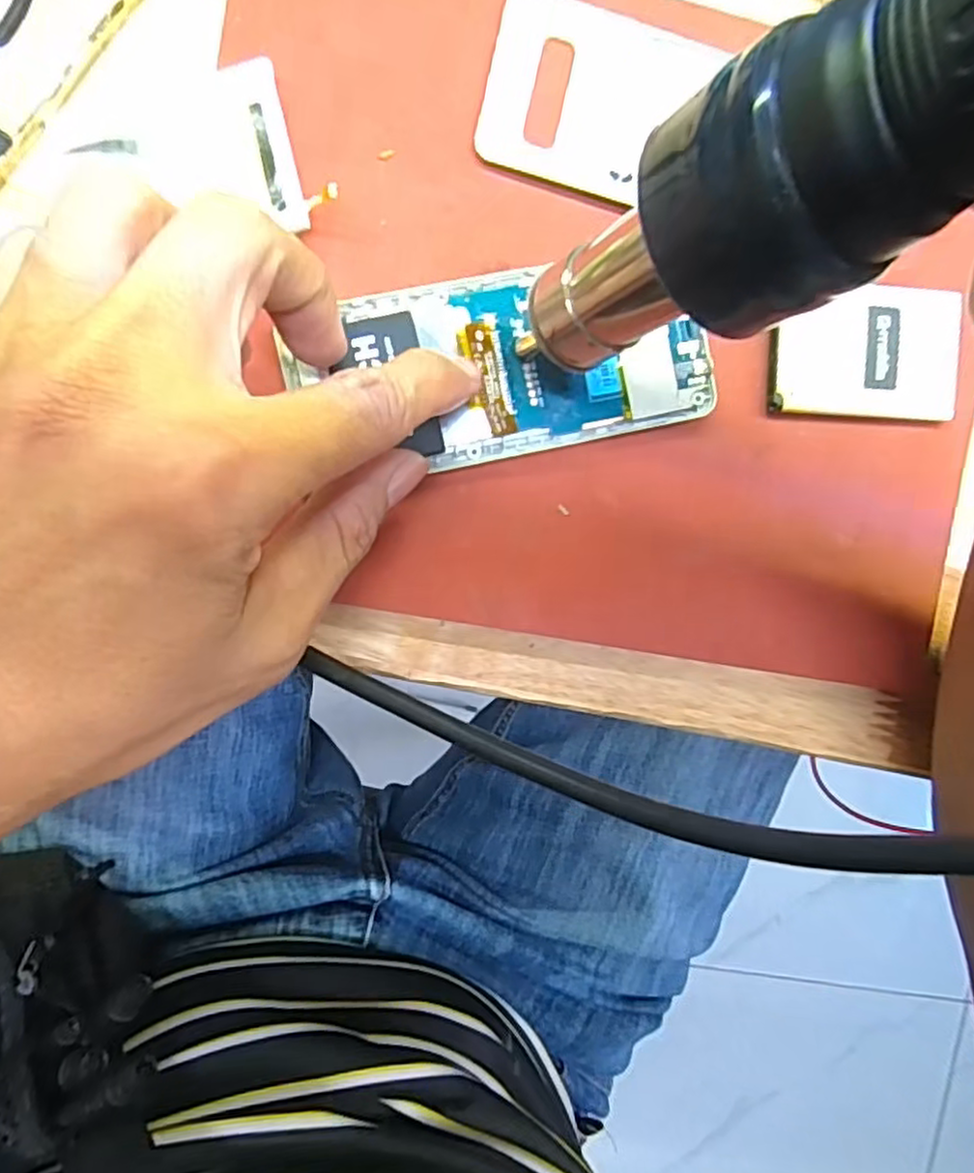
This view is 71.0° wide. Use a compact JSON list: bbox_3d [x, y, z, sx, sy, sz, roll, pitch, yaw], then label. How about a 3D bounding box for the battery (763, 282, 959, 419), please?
[{"bbox_3d":[0.116,-0.073,0.210,0.059,0.007,0.040,3,92,-7],"label":"battery"}]

